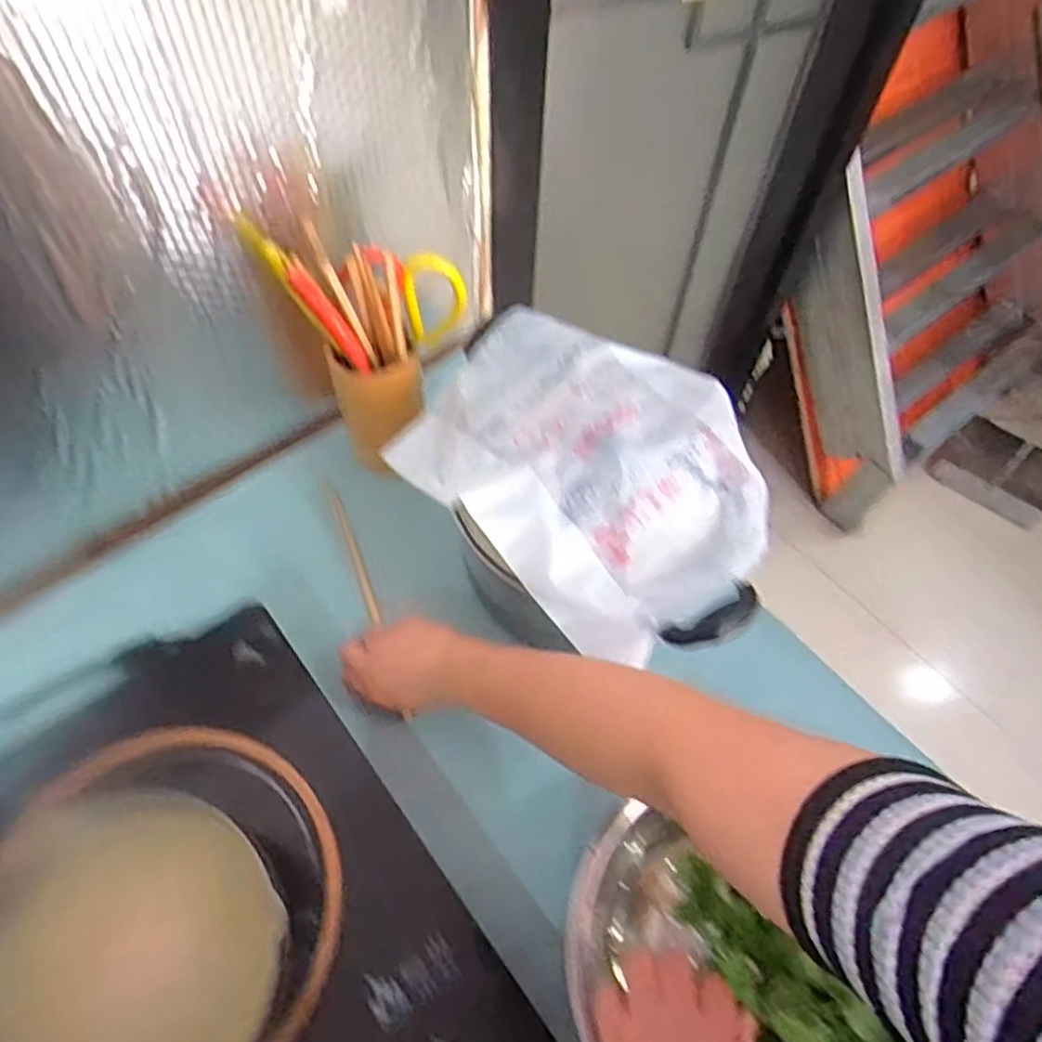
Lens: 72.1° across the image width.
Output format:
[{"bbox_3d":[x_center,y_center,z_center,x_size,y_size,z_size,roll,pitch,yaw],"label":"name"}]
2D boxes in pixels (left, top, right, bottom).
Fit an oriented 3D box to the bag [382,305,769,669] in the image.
[{"bbox_3d":[0.064,-0.056,0.590,0.250,0.050,0.297,-38,68,-22],"label":"bag"}]

